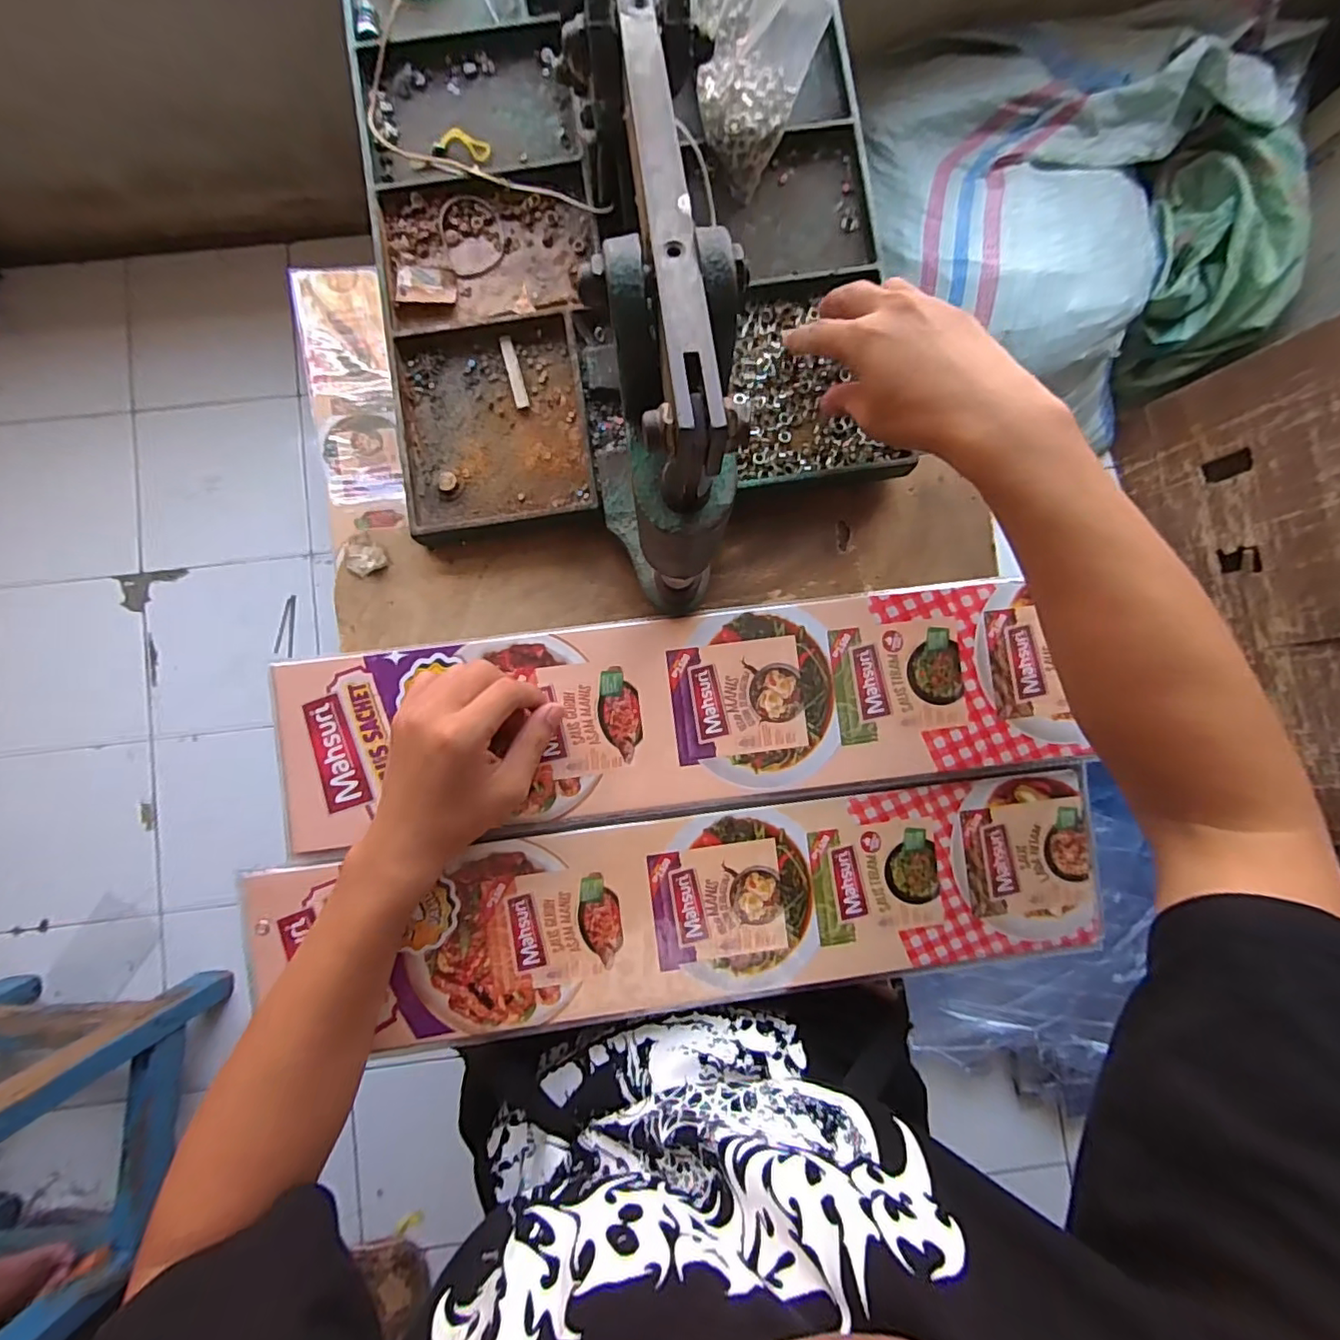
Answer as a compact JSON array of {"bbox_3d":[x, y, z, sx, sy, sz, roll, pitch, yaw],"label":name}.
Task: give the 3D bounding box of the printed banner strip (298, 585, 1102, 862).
[{"bbox_3d":[0.004,0.025,0.407,0.521,0.011,0.128,-5,86,-2],"label":"printed banner strip"}]

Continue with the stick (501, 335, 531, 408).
[{"bbox_3d":[-0.109,-0.209,0.418,0.010,0.007,0.053,-15,86,-2],"label":"stick"}]

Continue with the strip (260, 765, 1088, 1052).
[{"bbox_3d":[0.016,0.163,0.405,0.559,0.009,0.133,-7,91,-3],"label":"strip"}]

